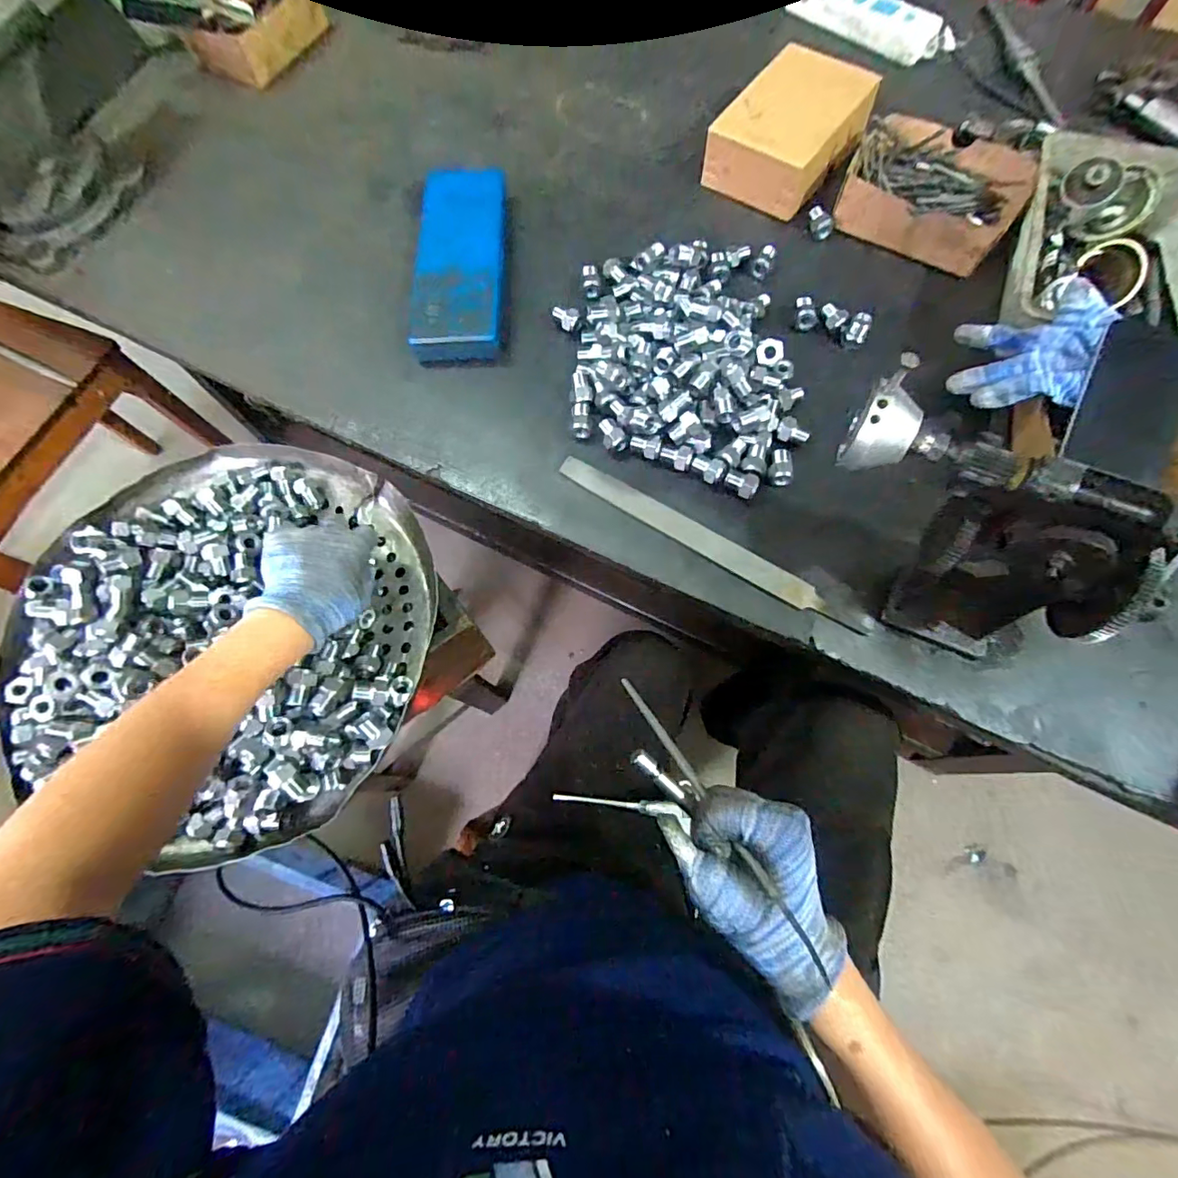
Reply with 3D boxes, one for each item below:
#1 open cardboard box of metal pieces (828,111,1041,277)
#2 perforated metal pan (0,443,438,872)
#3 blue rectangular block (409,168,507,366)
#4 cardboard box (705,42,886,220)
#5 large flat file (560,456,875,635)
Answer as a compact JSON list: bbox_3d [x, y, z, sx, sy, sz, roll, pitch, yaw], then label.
[{"bbox_3d":[0.364,-0.425,0.563,0.172,0.048,0.148,31,75,11],"label":"open cardboard box of metal pieces"},{"bbox_3d":[-0.331,0.034,0.472,0.376,0.082,0.374,22,73,9],"label":"perforated metal pan"},{"bbox_3d":[-0.136,-0.355,0.565,0.093,0.031,0.249,-3,71,1],"label":"blue rectangular block"},{"bbox_3d":[0.225,-0.509,0.588,0.126,0.061,0.160,37,76,13],"label":"cardboard box"},{"bbox_3d":[0.103,-0.041,0.462,0.296,0.009,0.021,31,75,11],"label":"large flat file"}]

